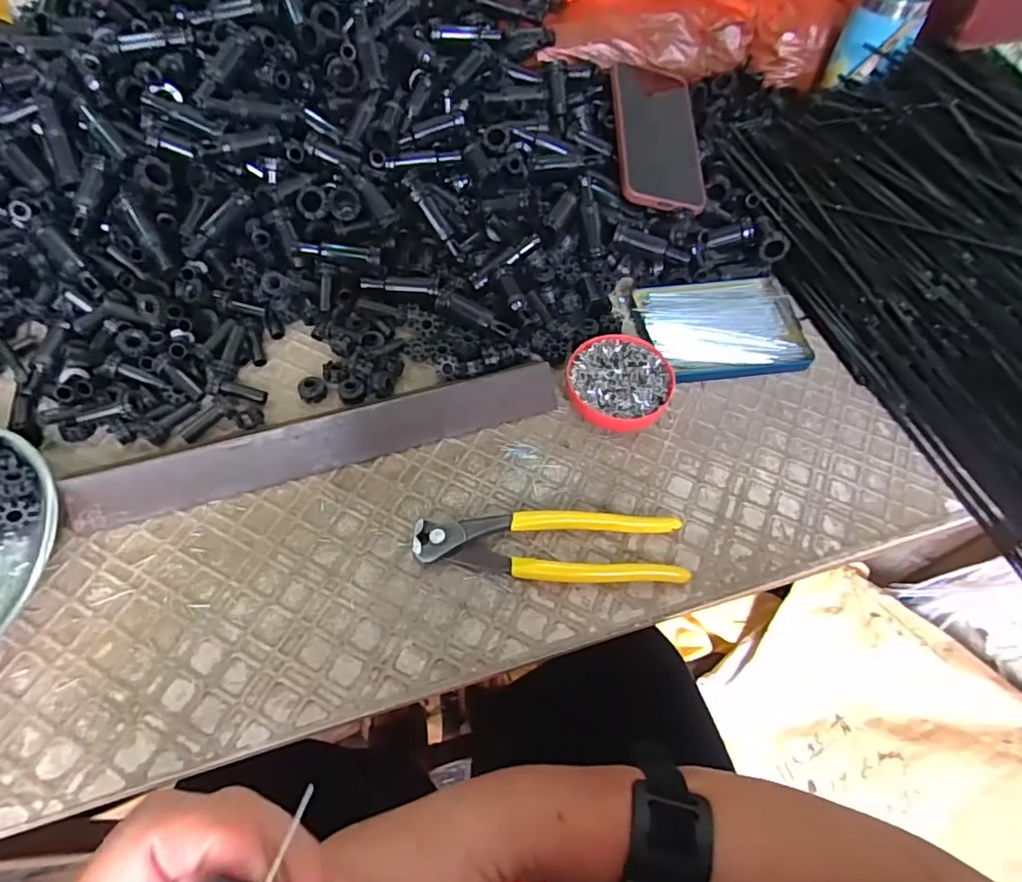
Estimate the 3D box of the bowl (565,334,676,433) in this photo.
[{"bbox_3d":[0.079,-0.041,0.426,0.075,0.021,0.080,2,57,-3],"label":"bowl"}]

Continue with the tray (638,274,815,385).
[{"bbox_3d":[0.176,-0.096,0.477,0.133,0.009,0.097,-8,58,-9],"label":"tray"}]

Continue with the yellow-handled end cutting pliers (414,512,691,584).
[{"bbox_3d":[0.024,0.065,0.360,0.164,0.015,0.043,3,57,-3],"label":"yellow-handled end cutting pliers"}]

